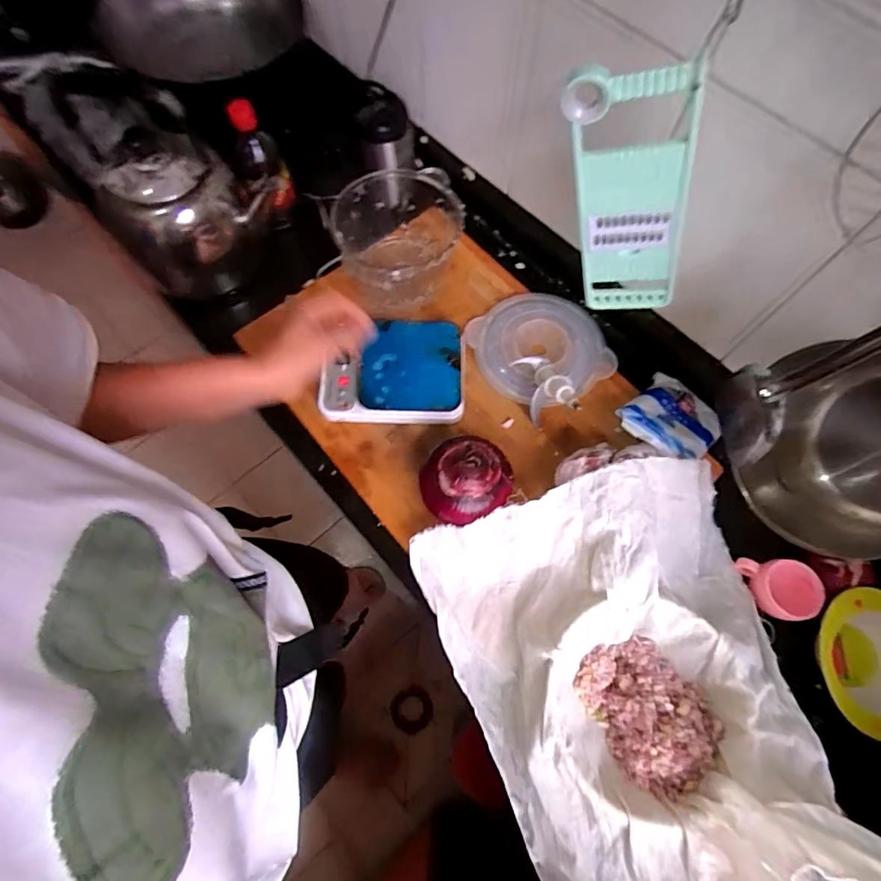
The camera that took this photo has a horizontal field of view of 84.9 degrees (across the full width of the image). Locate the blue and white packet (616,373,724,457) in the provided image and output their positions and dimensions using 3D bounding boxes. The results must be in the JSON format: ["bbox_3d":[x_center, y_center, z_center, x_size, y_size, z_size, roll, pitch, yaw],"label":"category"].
[{"bbox_3d":[0.301,-0.025,0.633,0.142,0.028,0.110,-31,67,-37],"label":"blue and white packet"}]

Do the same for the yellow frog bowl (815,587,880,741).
[{"bbox_3d":[0.488,0.245,0.528,0.115,0.053,0.148,7,70,4],"label":"yellow frog bowl"}]

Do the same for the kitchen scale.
[{"bbox_3d":[-0.062,-0.097,0.662,0.187,0.029,0.145,0,70,2],"label":"kitchen scale"}]

